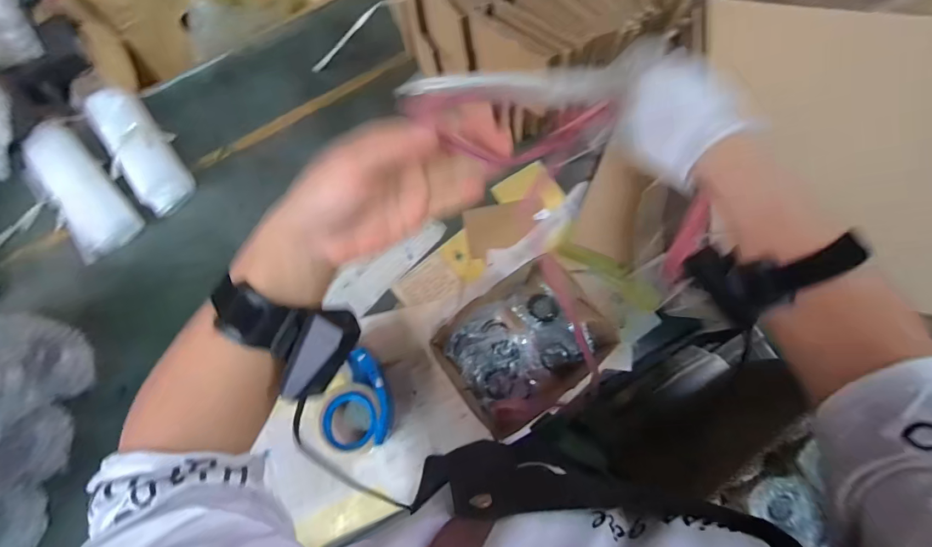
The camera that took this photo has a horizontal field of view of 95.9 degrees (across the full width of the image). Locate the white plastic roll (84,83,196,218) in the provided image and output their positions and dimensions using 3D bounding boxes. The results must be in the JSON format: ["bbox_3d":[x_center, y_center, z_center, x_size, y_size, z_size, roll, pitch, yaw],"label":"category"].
[{"bbox_3d":[-0.547,-0.210,0.703,0.097,0.058,0.220,-40,77,-8],"label":"white plastic roll"}]

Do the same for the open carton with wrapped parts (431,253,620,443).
[{"bbox_3d":[0.080,0.098,0.580,0.202,0.085,0.162,-34,77,-7],"label":"open carton with wrapped parts"}]

